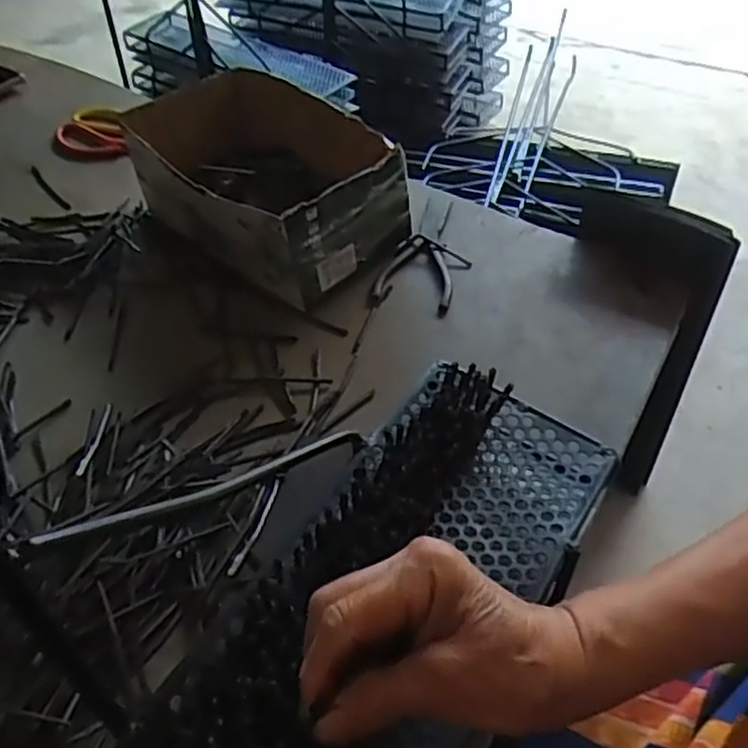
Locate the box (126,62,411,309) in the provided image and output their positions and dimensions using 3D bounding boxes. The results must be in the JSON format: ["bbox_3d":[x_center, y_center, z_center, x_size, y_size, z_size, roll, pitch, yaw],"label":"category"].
[{"bbox_3d":[-0.118,-0.205,0.760,0.288,0.117,0.179,35,55,30],"label":"box"}]

